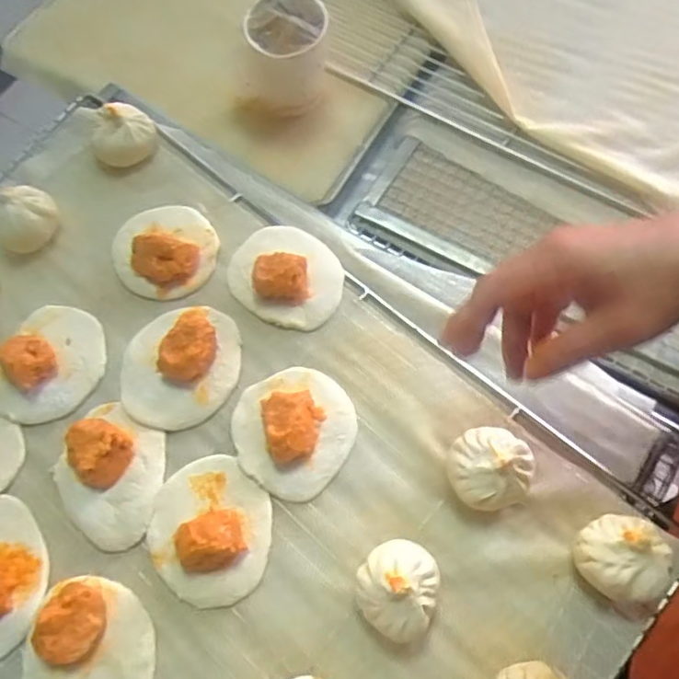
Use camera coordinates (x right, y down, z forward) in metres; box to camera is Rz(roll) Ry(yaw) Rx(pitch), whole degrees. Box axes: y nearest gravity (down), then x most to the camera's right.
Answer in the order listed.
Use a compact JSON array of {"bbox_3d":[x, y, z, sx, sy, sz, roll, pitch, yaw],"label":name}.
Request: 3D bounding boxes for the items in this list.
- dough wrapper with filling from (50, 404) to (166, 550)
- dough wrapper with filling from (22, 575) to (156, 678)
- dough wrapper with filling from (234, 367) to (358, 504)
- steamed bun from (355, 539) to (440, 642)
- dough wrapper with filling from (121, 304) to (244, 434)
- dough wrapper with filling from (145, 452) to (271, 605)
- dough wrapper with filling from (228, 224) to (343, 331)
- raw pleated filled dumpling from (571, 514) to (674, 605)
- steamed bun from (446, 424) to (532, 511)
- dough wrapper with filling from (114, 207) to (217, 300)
[{"bbox_3d":[-0.161,0.092,0.442,0.082,0.026,0.081,-1,67,2],"label":"dough wrapper with filling"},{"bbox_3d":[-0.160,0.202,0.396,0.085,0.022,0.092,-1,67,2],"label":"dough wrapper with filling"},{"bbox_3d":[-0.034,0.060,0.448,0.085,0.025,0.088,-1,67,2],"label":"dough wrapper with filling"},{"bbox_3d":[0.036,0.157,0.400,0.051,0.046,0.059,14,68,8],"label":"steamed bun"},{"bbox_3d":[-0.120,0.015,0.472,0.088,0.026,0.094,-10,67,-3],"label":"dough wrapper with filling"},{"bbox_3d":[-0.089,0.124,0.421,0.084,0.029,0.090,-1,67,2],"label":"dough wrapper with filling"},{"bbox_3d":[-0.042,-0.056,0.498,0.092,0.034,0.081,37,72,16],"label":"dough wrapper with filling"},{"bbox_3d":[0.178,0.139,0.403,0.050,0.043,0.051,-19,67,-6],"label":"raw pleated filled dumpling"},{"bbox_3d":[0.100,0.085,0.425,0.055,0.047,0.054,-16,67,-5],"label":"steamed bun"},{"bbox_3d":[-0.143,-0.077,0.515,0.081,0.029,0.081,-27,68,-9],"label":"dough wrapper with filling"}]

